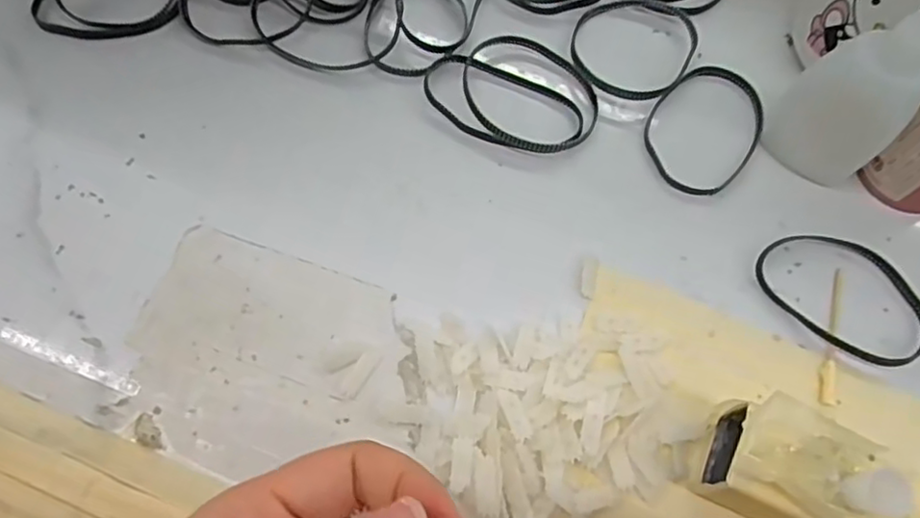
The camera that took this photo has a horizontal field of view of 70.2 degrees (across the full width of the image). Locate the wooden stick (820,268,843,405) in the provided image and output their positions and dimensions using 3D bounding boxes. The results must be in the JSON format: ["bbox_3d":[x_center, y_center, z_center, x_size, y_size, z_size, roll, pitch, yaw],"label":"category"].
[{"bbox_3d":[0.150,0.029,0.262,0.006,0.004,0.059,17,70,4],"label":"wooden stick"}]

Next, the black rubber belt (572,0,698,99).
[{"bbox_3d":[0.082,-0.103,0.308,0.056,0.006,0.065,23,70,6],"label":"black rubber belt"}]

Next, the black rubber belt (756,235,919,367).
[{"bbox_3d":[0.160,0.013,0.268,0.072,0.007,0.049,40,73,12],"label":"black rubber belt"}]

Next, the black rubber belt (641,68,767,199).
[{"bbox_3d":[0.110,-0.060,0.293,0.048,0.004,0.067,35,72,10],"label":"black rubber belt"}]

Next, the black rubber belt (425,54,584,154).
[{"bbox_3d":[0.019,-0.068,0.292,0.074,0.005,0.035,18,70,5],"label":"black rubber belt"}]

